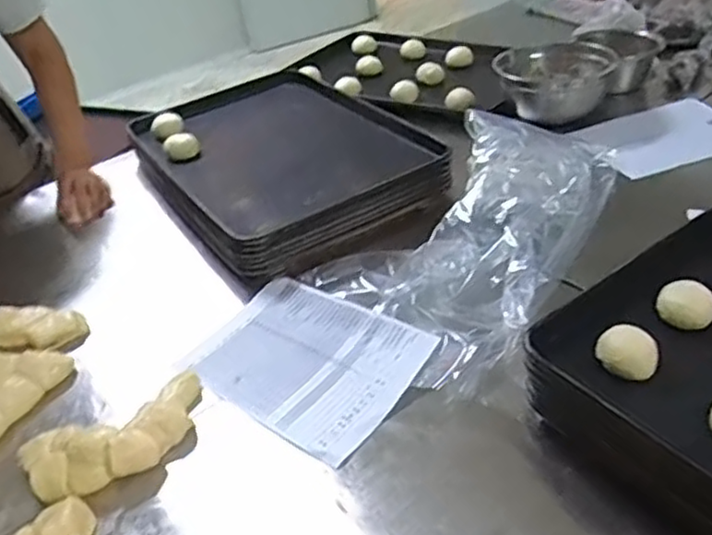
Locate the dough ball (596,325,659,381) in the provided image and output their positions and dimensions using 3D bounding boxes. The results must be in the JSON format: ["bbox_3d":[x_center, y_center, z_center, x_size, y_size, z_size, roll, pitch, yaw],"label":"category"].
[{"bbox_3d":[0.274,0.085,0.712,0.058,0.026,0.048,13,40,27],"label":"dough ball"}]

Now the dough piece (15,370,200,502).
[{"bbox_3d":[-0.265,0.183,0.785,0.201,0.045,0.098,-23,37,-20],"label":"dough piece"}]

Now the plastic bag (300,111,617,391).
[{"bbox_3d":[0.164,-0.059,1.013,0.292,0.074,0.542,17,42,31],"label":"plastic bag"}]

